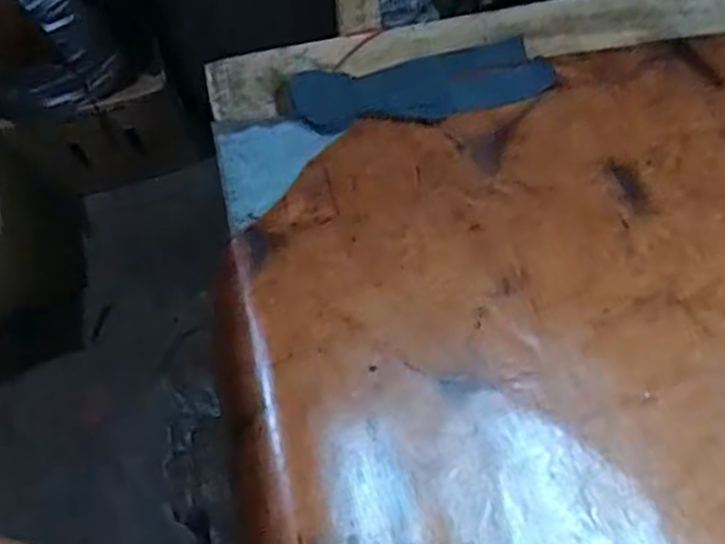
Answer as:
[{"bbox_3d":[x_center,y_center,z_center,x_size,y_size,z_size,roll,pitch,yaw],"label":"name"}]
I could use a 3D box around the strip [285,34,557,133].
[{"bbox_3d":[0.053,-0.159,0.597,0.217,0.015,0.066,-12,66,-7],"label":"strip"}]

